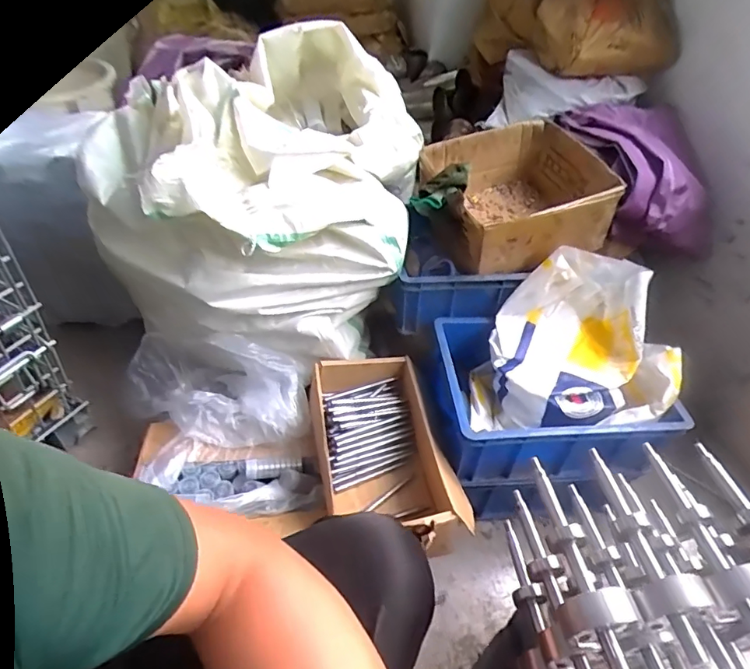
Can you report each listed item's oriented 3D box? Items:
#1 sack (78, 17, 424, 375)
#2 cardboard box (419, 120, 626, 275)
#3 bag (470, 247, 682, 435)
[{"bbox_3d":[-0.209,-0.273,1.022,0.556,0.440,0.537,9,43,4],"label":"sack"},{"bbox_3d":[0.290,-0.281,1.030,0.321,0.161,0.292,-8,45,-14],"label":"cardboard box"},{"bbox_3d":[0.371,0.034,0.960,0.327,0.256,0.282,9,43,4],"label":"bag"}]

